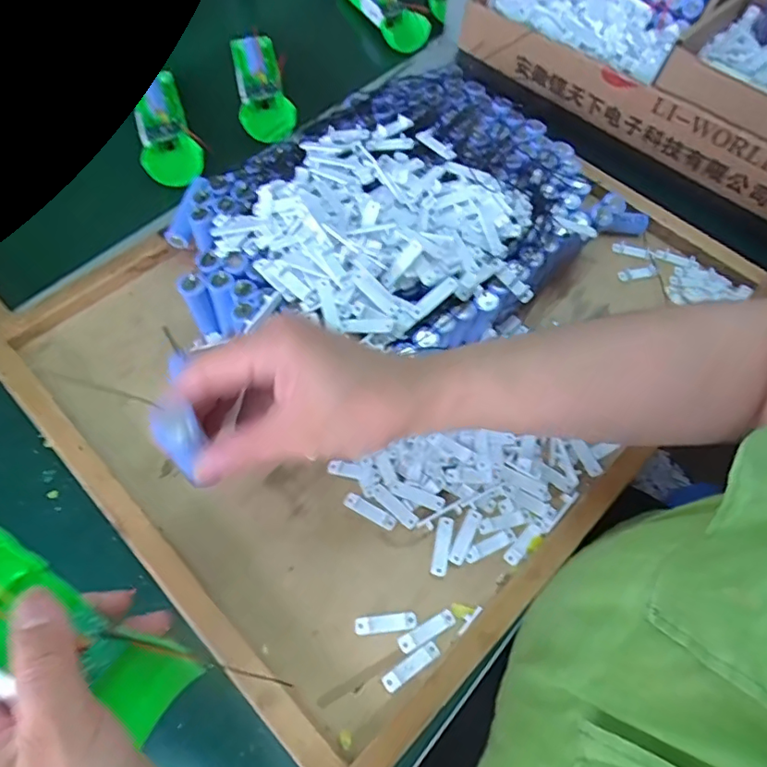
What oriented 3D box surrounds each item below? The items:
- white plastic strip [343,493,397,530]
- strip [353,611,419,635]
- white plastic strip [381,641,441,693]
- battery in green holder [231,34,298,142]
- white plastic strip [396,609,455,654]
[{"bbox_3d":[-0.009,0.087,0.363,0.038,0.004,0.009,28,65,13],"label":"white plastic strip"},{"bbox_3d":[0.002,0.149,0.330,0.038,0.004,0.010,-5,63,-4],"label":"strip"},{"bbox_3d":[0.017,0.169,0.319,0.038,0.004,0.010,-31,67,-16],"label":"white plastic strip"},{"bbox_3d":[-0.135,-0.326,0.574,0.053,0.018,0.180,-14,64,-9],"label":"battery in green holder"},{"bbox_3d":[0.026,0.152,0.328,0.037,0.004,0.011,-27,66,-14],"label":"white plastic strip"}]

